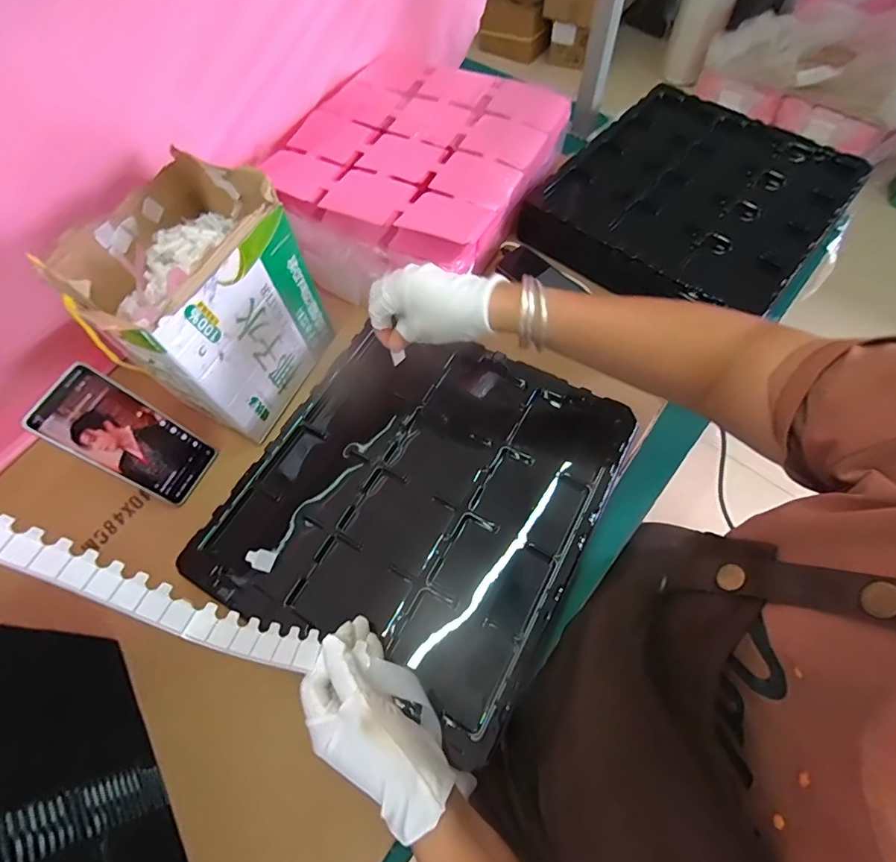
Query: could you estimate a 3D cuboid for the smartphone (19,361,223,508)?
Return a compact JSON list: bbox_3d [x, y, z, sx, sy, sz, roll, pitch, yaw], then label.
[{"bbox_3d":[-0.330,0.008,0.491,0.007,0.162,0.076,6,59,41],"label":"smartphone"}]

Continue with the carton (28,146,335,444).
[{"bbox_3d":[-0.259,-0.133,0.505,0.160,0.203,0.194,19,66,11],"label":"carton"}]

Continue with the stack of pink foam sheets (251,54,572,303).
[{"bbox_3d":[-0.036,-0.354,0.629,0.293,0.087,0.362,28,68,15],"label":"stack of pink foam sheets"}]

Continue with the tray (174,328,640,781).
[{"bbox_3d":[-0.026,0.065,0.506,0.333,0.065,0.371,26,68,14],"label":"tray"}]

